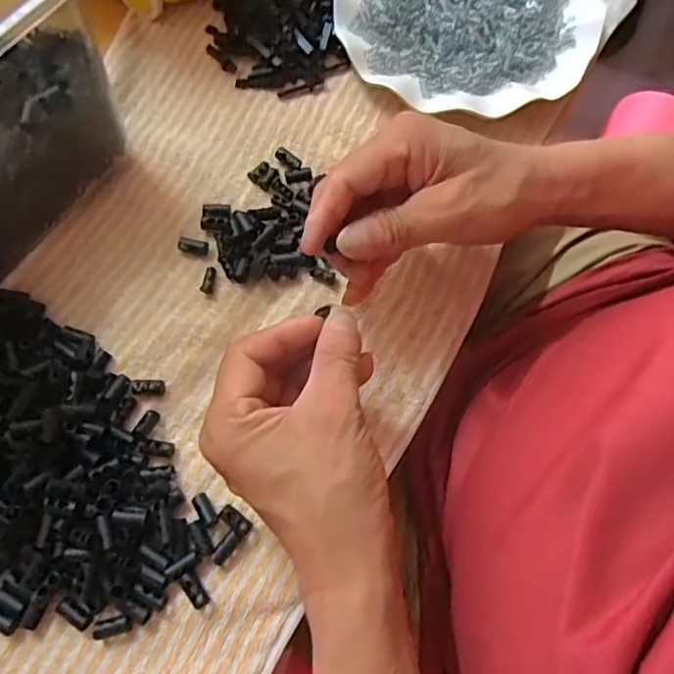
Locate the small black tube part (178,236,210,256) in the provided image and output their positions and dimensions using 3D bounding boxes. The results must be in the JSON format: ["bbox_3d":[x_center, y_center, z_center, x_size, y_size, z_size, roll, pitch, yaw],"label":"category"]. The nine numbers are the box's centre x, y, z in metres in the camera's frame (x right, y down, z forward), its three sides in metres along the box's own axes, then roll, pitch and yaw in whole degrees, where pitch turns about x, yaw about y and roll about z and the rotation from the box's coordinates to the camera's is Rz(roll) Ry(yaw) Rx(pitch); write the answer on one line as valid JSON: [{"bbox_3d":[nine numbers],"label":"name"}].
[{"bbox_3d":[-0.093,-0.059,0.378,0.020,0.008,0.010,10,70,6],"label":"small black tube part"}]

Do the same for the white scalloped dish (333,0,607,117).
[{"bbox_3d":[0.095,-0.236,0.422,0.179,0.021,0.171,-1,69,2],"label":"white scalloped dish"}]

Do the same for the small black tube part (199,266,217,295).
[{"bbox_3d":[-0.082,-0.037,0.370,0.008,0.006,0.018,10,70,6],"label":"small black tube part"}]

